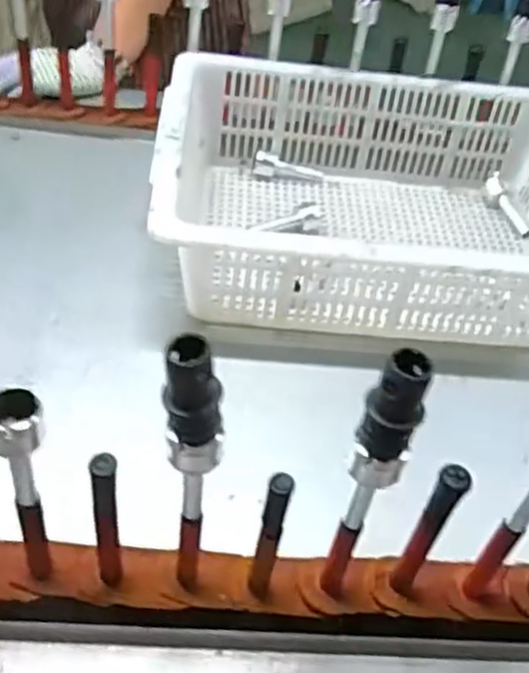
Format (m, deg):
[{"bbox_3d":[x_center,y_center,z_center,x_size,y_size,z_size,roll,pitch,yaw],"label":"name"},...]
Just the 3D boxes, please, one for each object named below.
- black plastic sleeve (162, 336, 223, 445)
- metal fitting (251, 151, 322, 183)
[{"bbox_3d":[-0.038,0.031,0.385,0.030,0.063,0.028,-2,50,3],"label":"black plastic sleeve"},{"bbox_3d":[0.031,-0.214,0.948,0.091,0.030,0.024,6,48,-17],"label":"metal fitting"}]

